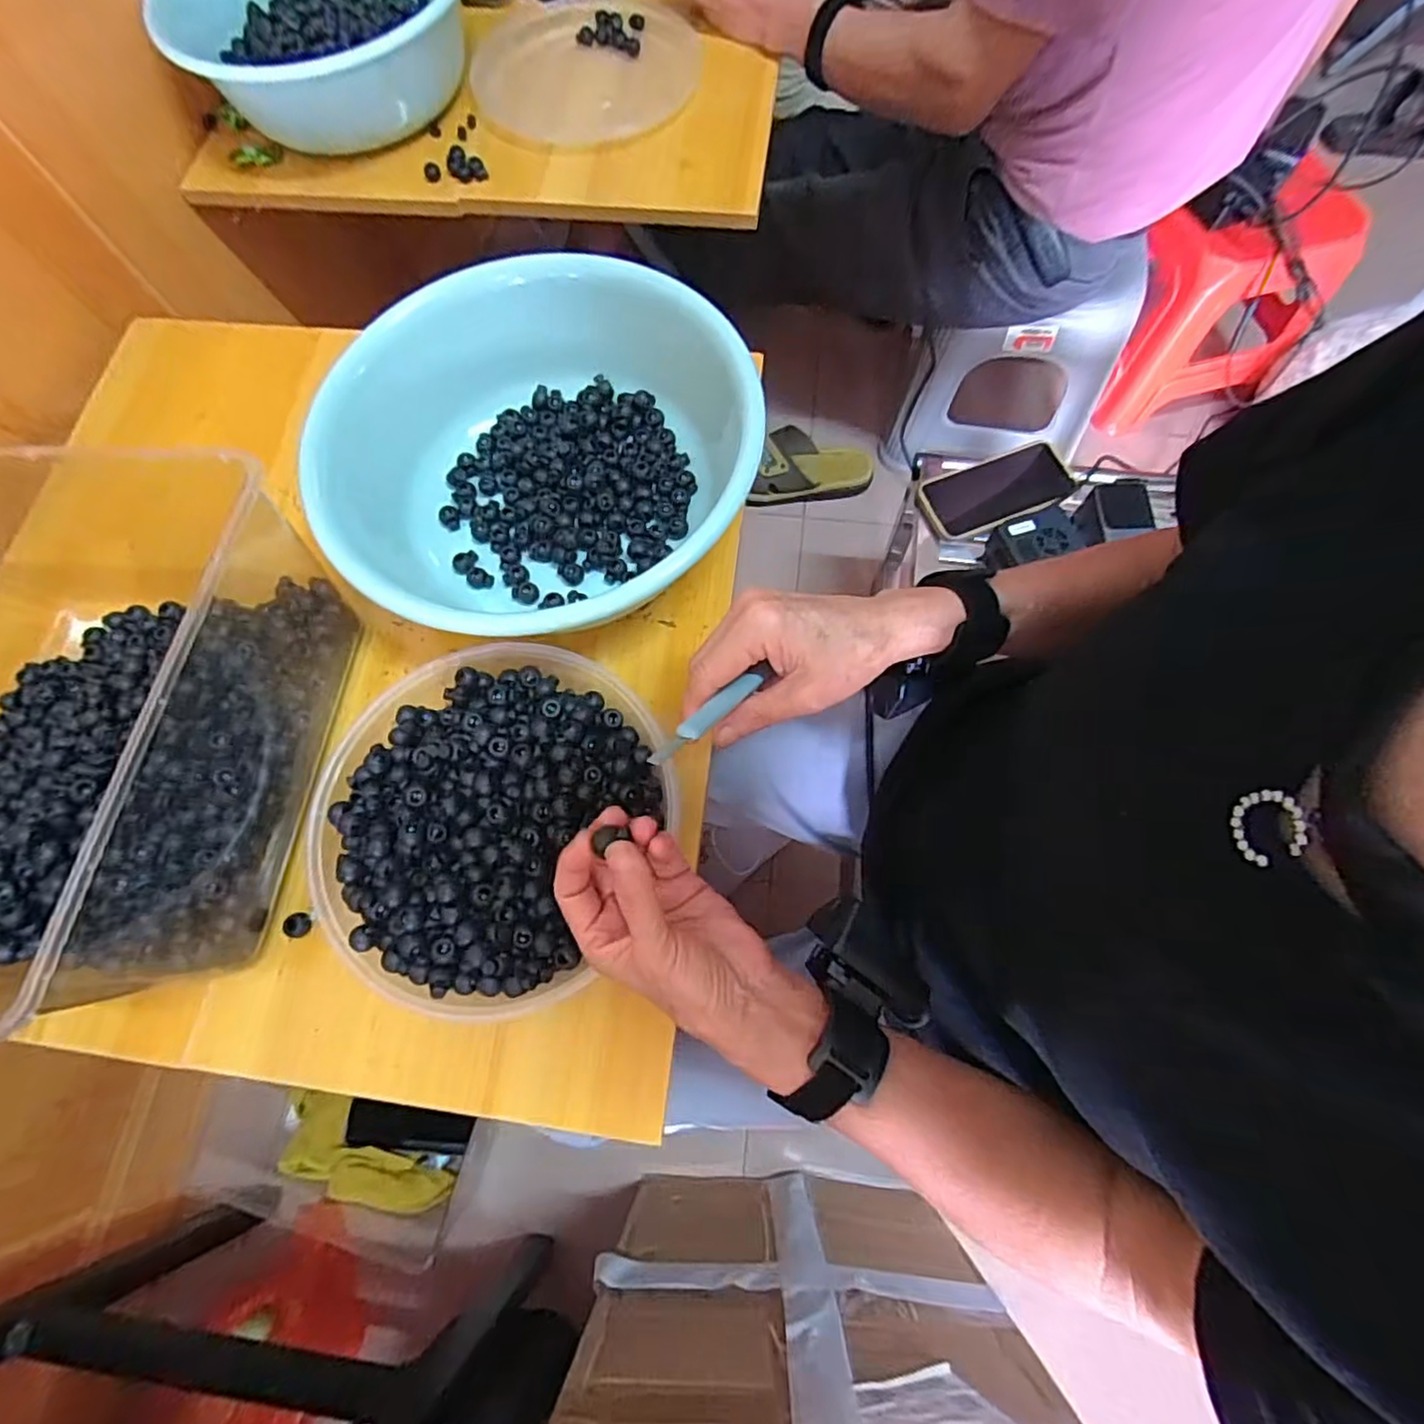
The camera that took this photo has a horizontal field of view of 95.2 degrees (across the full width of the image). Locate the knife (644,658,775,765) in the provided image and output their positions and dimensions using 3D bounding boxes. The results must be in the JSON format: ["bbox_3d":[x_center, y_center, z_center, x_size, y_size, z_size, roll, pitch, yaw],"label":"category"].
[{"bbox_3d":[-0.001,0.000,0.321,0.012,0.007,0.086,39,51,13],"label":"knife"}]

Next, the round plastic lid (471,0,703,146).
[{"bbox_3d":[-0.134,-0.696,0.700,0.234,0.025,0.234,-1,71,2],"label":"round plastic lid"}]

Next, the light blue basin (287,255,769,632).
[{"bbox_3d":[-0.122,-0.179,0.479,0.272,0.099,0.299,17,73,7],"label":"light blue basin"}]

